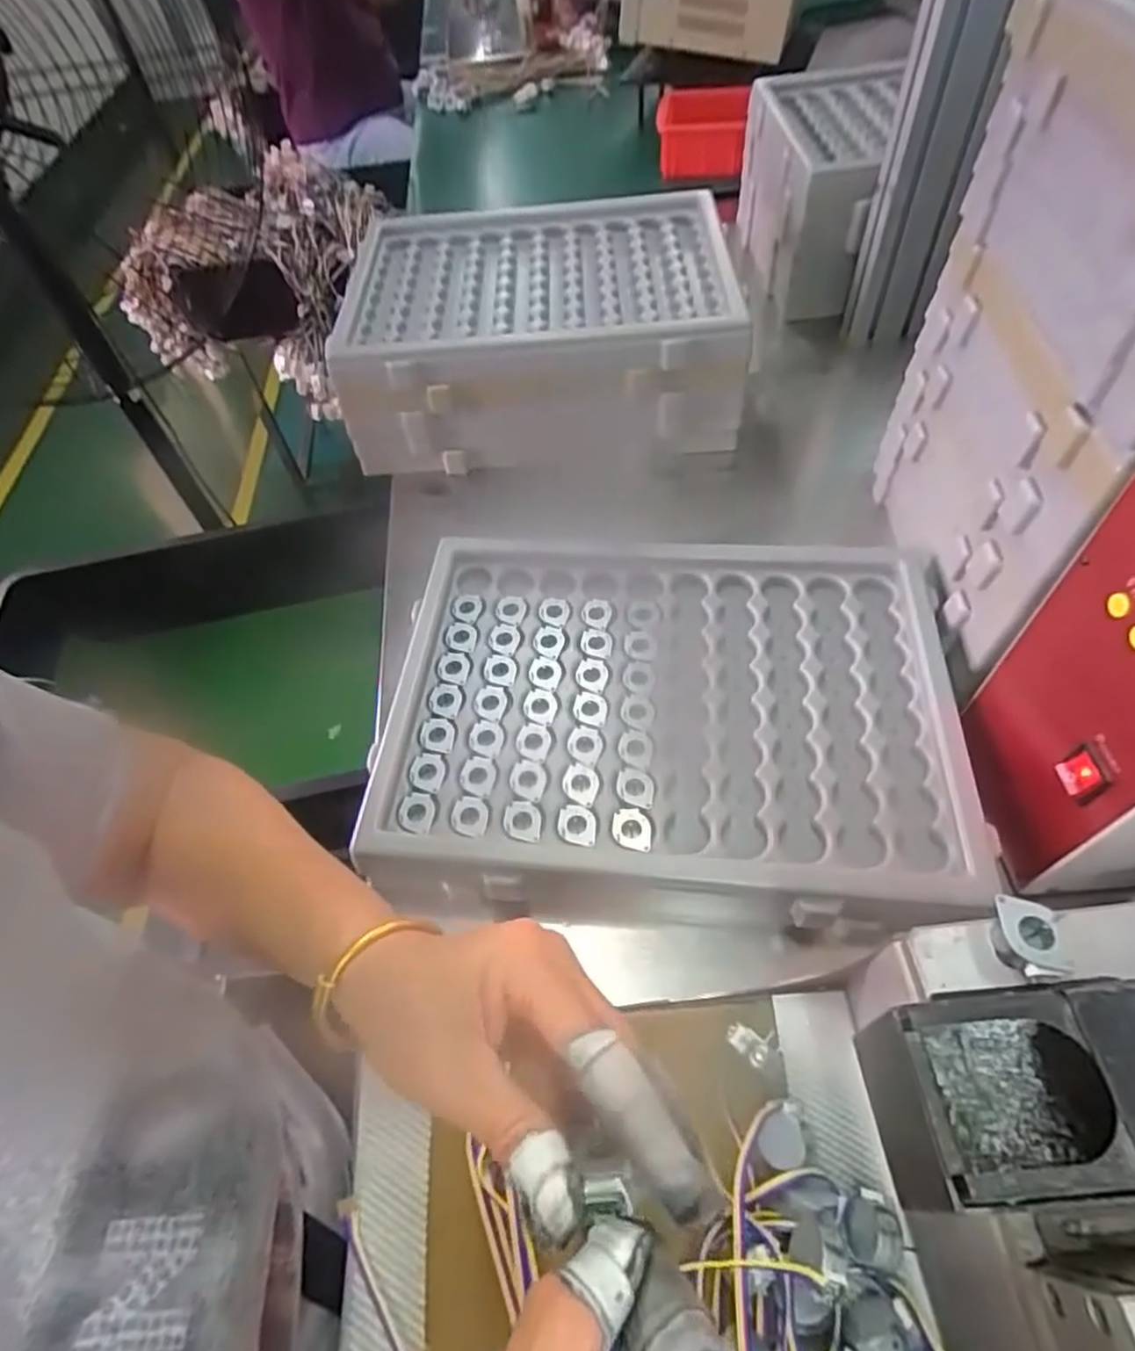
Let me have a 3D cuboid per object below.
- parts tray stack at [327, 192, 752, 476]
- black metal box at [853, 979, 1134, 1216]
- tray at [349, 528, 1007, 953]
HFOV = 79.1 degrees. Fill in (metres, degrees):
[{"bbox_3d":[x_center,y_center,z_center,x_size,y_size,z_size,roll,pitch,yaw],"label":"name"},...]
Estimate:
[{"bbox_3d":[-0.028,-0.383,0.750,0.386,0.121,0.314,-4,54,4],"label":"parts tray stack"},{"bbox_3d":[0.159,0.138,0.221,0.116,0.061,0.064,-6,54,2],"label":"black metal box"},{"bbox_3d":[0.070,0.028,0.505,0.393,0.053,0.306,2,55,5],"label":"tray"}]

